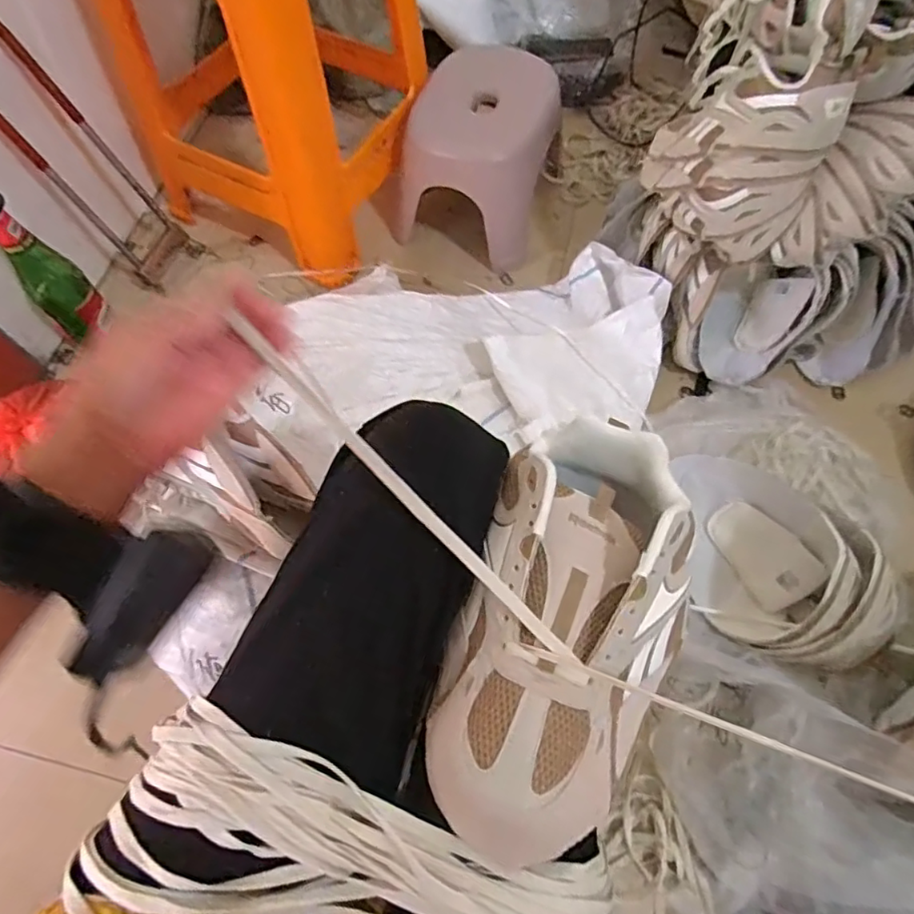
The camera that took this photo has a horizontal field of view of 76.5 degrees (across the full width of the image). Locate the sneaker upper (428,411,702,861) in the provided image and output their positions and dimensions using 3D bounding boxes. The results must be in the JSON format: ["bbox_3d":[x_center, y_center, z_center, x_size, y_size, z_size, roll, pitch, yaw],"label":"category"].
[{"bbox_3d":[0.072,0.095,0.354,0.129,0.075,0.260,20,65,9],"label":"sneaker upper"}]

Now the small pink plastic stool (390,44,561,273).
[{"bbox_3d":[0.029,-0.474,0.930,0.222,0.207,0.221,17,66,7],"label":"small pink plastic stool"}]

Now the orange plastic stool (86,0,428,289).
[{"bbox_3d":[-0.282,-0.582,0.822,0.362,0.470,0.343,24,68,11],"label":"orange plastic stool"}]

